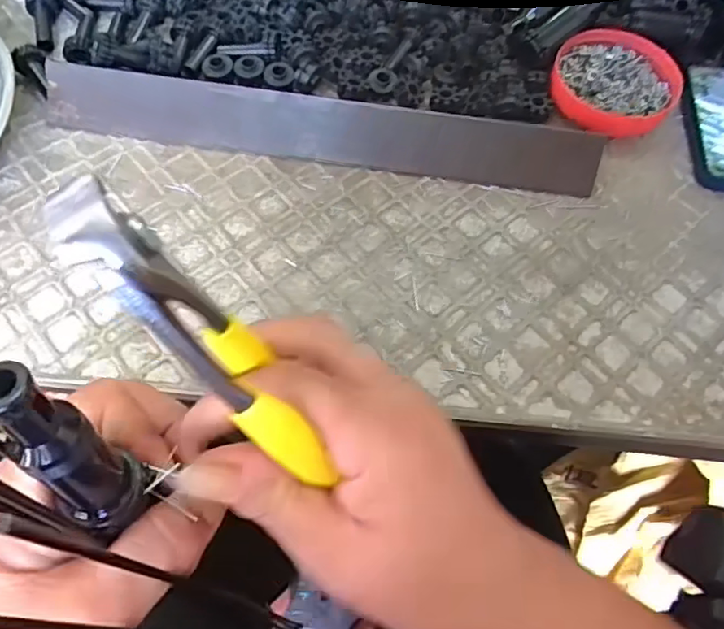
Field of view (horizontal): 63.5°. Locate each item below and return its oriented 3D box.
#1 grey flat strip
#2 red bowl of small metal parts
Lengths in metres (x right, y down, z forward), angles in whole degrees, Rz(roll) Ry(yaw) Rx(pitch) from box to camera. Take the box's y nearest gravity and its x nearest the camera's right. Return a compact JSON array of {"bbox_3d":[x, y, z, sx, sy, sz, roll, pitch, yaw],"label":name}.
[{"bbox_3d":[-0.021,-0.107,0.342,0.315,0.009,0.037,7,108,0],"label":"grey flat strip"},{"bbox_3d":[0.164,-0.150,0.383,0.078,0.016,0.090,40,67,14],"label":"red bowl of small metal parts"}]

